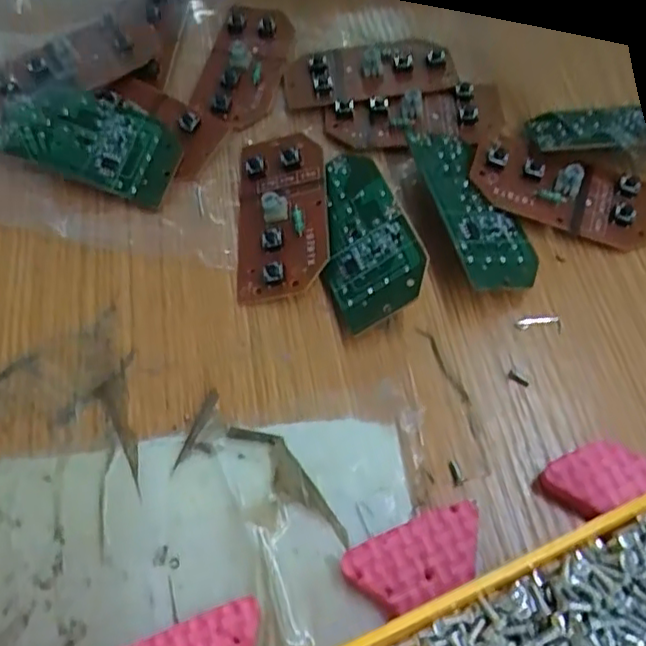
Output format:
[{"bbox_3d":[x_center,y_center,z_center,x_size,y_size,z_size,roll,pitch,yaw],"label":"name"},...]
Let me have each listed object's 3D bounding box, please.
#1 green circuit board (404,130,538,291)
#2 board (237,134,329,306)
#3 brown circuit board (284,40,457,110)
[{"bbox_3d":[0.046,-0.035,0.199,0.028,0.006,0.059,-4,60,-25],"label":"green circuit board"},{"bbox_3d":[-0.013,-0.036,0.203,0.028,0.007,0.059,-3,62,1],"label":"board"},{"bbox_3d":[0.016,-0.090,0.233,0.059,0.007,0.030,-6,64,-1],"label":"brown circuit board"}]

